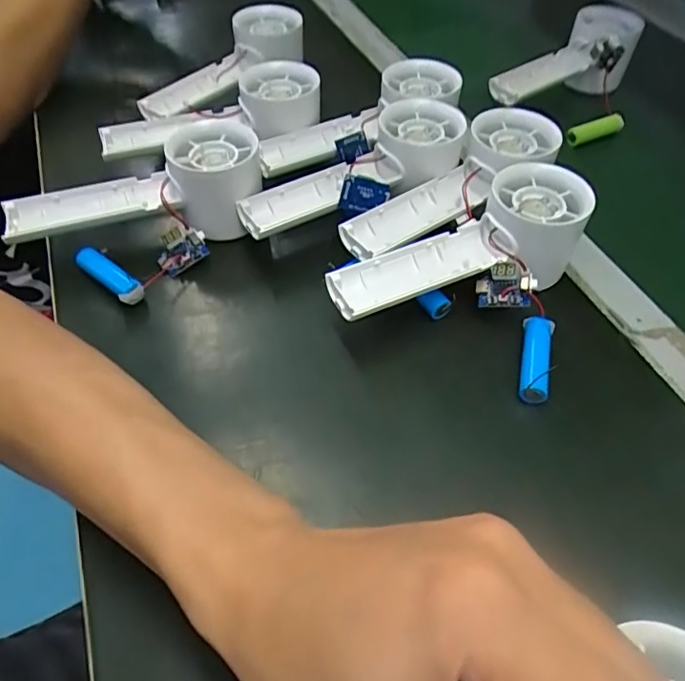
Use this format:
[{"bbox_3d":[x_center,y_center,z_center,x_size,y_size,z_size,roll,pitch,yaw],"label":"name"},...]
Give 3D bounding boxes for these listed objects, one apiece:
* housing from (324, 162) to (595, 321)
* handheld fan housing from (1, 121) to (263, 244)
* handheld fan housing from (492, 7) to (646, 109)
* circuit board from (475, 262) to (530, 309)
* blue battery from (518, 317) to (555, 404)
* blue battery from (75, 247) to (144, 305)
[{"bbox_3d":[0.071,-0.049,0.319,0.160,0.050,0.054,-25,56,-20],"label":"housing"},{"bbox_3d":[-0.130,-0.096,0.353,0.154,0.046,0.068,-11,52,-9],"label":"handheld fan housing"},{"bbox_3d":[0.204,-0.247,0.497,0.171,0.057,0.059,-33,58,-26],"label":"handheld fan housing"},{"bbox_3d":[0.090,-0.031,0.315,0.028,0.007,0.025,-4,91,23],"label":"circuit board"},{"bbox_3d":[0.106,0.010,0.303,0.016,0.013,0.050,12,52,9],"label":"blue battery"},{"bbox_3d":[-0.138,-0.038,0.331,0.052,0.015,0.014,36,59,25],"label":"blue battery"}]

